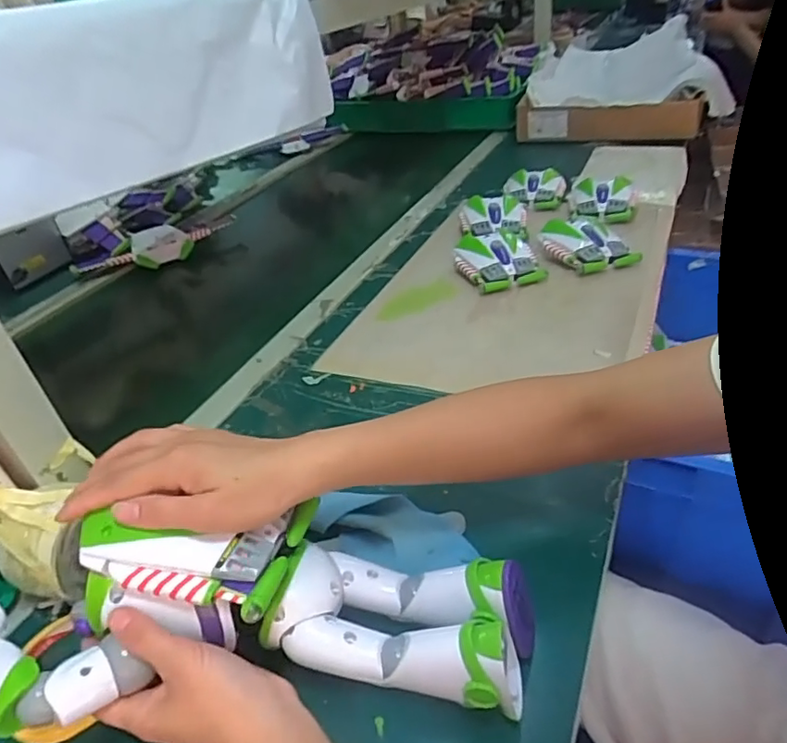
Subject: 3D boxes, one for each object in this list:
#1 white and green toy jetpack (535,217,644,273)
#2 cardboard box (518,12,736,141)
[{"bbox_3d":[0.261,-0.177,0.808,0.086,0.034,0.117,-20,38,-16],"label":"white and green toy jetpack"},{"bbox_3d":[0.563,-0.722,1.452,0.443,0.150,0.558,6,38,18],"label":"cardboard box"}]

